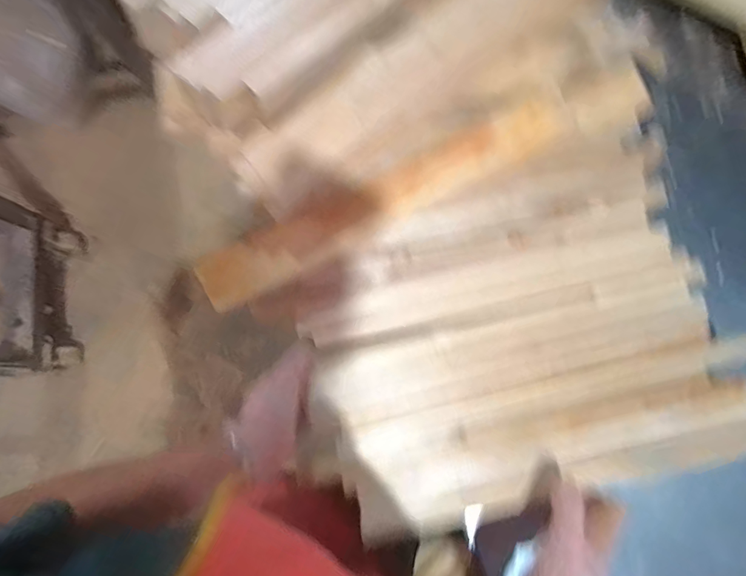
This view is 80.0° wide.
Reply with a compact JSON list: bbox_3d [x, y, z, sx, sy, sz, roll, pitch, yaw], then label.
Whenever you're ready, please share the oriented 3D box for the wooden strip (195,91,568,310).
[{"bbox_3d":[0.012,-0.106,0.528,0.461,0.023,0.061,-27,98,0],"label":"wooden strip"}]

